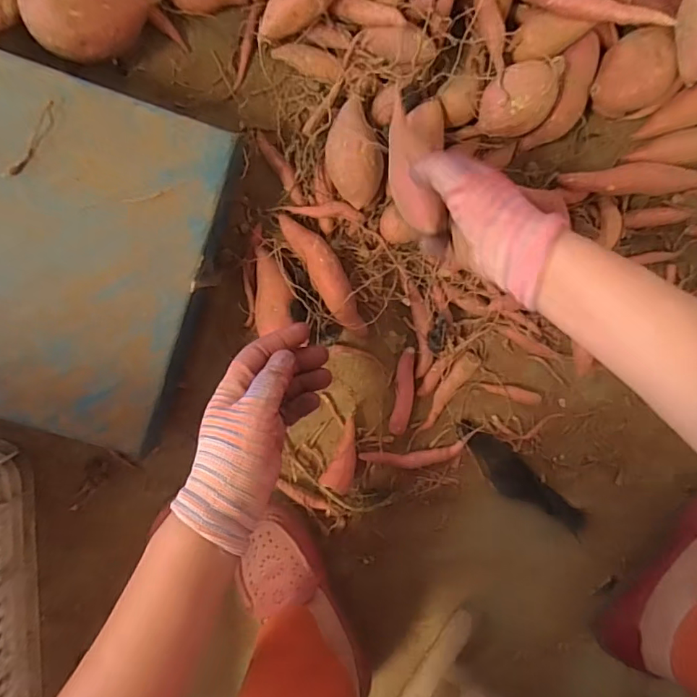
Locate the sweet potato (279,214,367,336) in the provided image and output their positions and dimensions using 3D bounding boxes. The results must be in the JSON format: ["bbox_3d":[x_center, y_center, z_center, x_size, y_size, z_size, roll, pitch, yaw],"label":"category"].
[{"bbox_3d":[-0.022,-0.073,0.500,0.031,0.029,0.137,-30,99,2],"label":"sweet potato"}]

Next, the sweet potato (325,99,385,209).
[{"bbox_3d":[0.004,-0.182,0.467,0.055,0.038,0.097,-14,99,-1],"label":"sweet potato"}]

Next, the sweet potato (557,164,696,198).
[{"bbox_3d":[0.294,-0.170,0.508,0.165,0.033,0.028,-4,99,-3],"label":"sweet potato"}]

